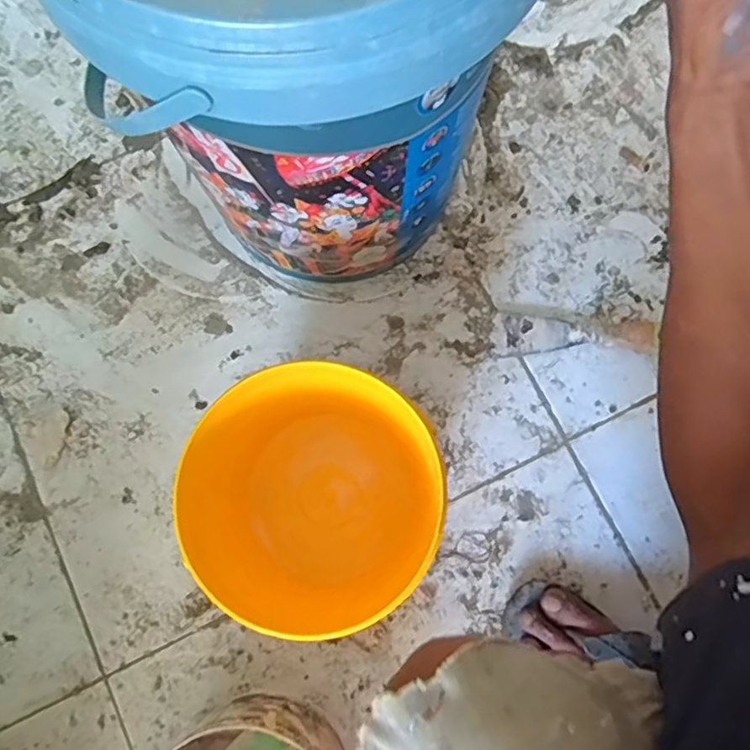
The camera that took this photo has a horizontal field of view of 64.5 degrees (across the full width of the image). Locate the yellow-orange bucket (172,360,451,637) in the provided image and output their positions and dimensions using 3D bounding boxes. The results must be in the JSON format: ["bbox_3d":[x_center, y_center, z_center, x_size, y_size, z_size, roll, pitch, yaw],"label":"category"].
[{"bbox_3d":[-0.044,0.097,0.500,0.183,0.191,0.165,-20,80,-3],"label":"yellow-orange bucket"}]

